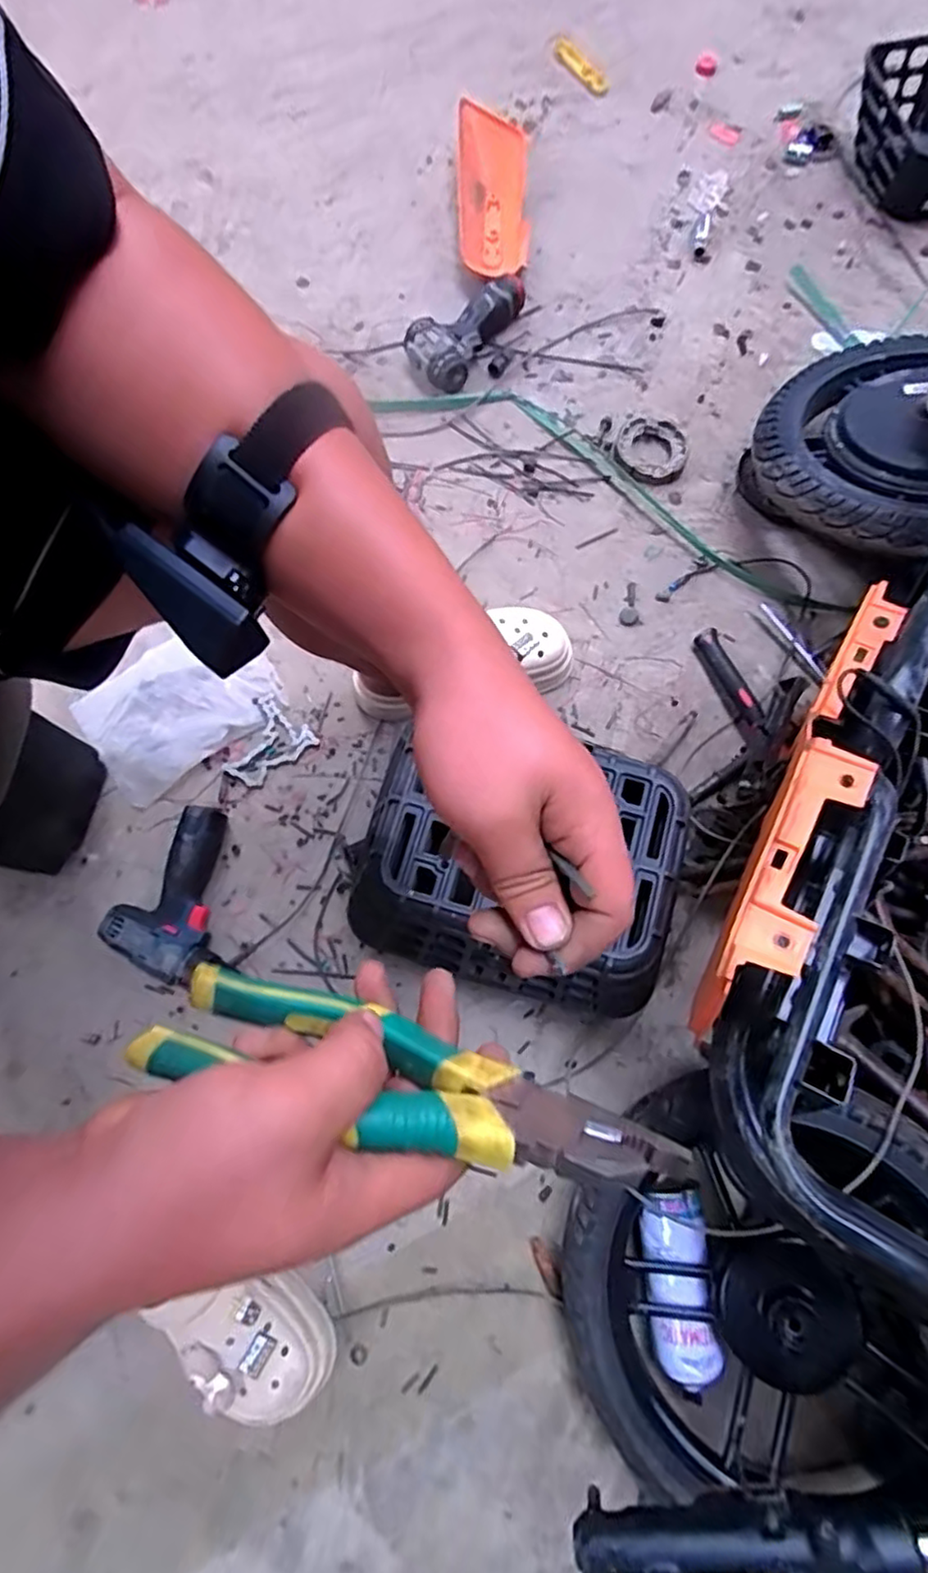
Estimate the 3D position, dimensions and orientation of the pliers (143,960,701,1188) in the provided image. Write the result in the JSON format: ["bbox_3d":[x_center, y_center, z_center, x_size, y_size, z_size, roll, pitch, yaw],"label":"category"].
[{"bbox_3d":[-0.020,0.113,0.238,0.193,0.052,0.020,16,115,11],"label":"pliers"}]

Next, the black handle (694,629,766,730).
[{"bbox_3d":[0.347,-0.142,0.855,0.029,0.032,0.144,-25,76,-6],"label":"black handle"}]

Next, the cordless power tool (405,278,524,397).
[{"bbox_3d":[0.002,-0.696,1.000,0.112,0.054,0.202,36,78,10],"label":"cordless power tool"}]

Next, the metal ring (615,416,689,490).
[{"bbox_3d":[0.274,-0.491,0.960,0.104,0.016,0.105,0,74,0],"label":"metal ring"}]

